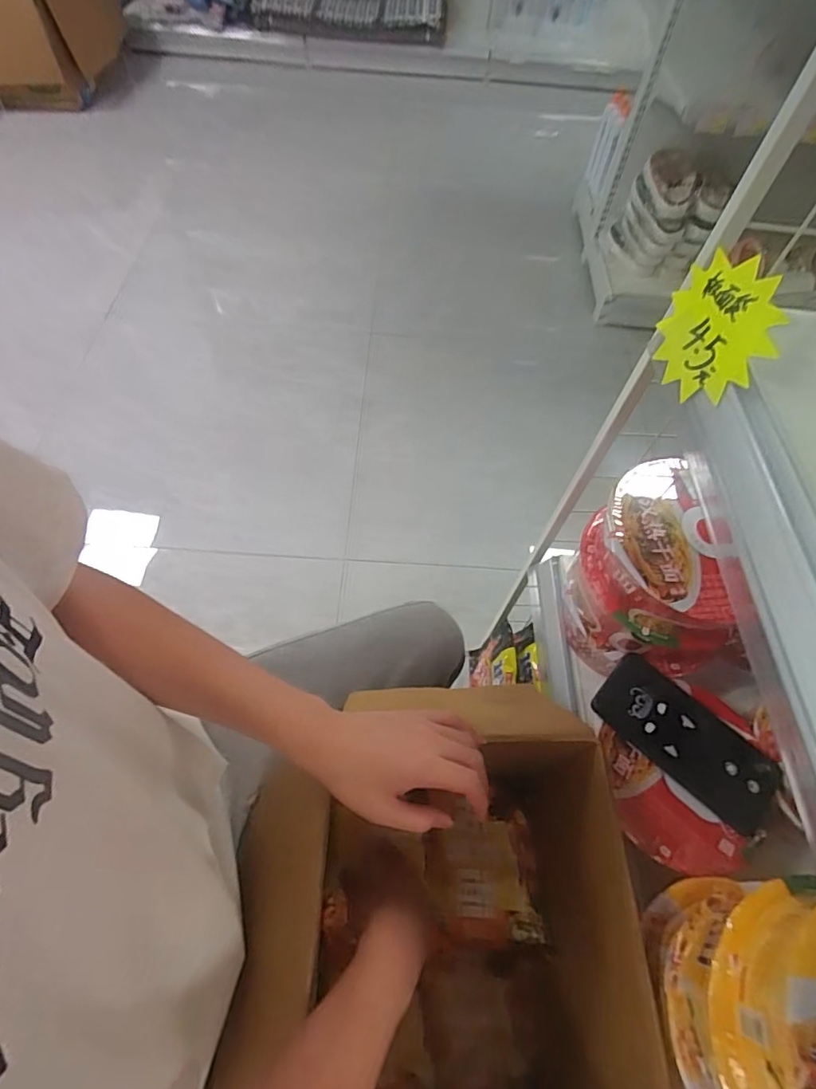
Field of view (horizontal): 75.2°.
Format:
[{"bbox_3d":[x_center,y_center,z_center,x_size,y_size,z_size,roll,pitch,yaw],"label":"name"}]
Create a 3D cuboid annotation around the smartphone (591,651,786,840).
[{"bbox_3d":[0.256,0.178,0.486,0.166,0.013,0.077,40,70,15],"label":"smartphone"}]

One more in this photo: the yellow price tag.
[{"bbox_3d":[0.196,-0.139,0.344,0.011,0.079,0.095,11,83,-23],"label":"yellow price tag"}]

